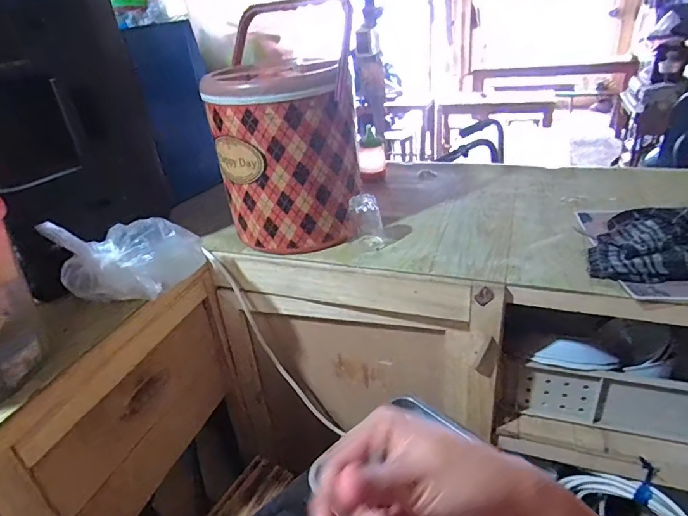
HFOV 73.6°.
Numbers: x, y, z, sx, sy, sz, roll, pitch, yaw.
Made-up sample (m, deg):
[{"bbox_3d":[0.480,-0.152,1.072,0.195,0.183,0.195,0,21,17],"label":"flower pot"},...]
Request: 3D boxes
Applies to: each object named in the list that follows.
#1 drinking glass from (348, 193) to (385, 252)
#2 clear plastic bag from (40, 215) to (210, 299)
[{"bbox_3d":[0.042,-0.066,0.869,0.063,0.099,0.061,-4,32,3],"label":"drinking glass"},{"bbox_3d":[-0.345,0.003,0.763,0.217,0.137,0.113,-21,35,-23],"label":"clear plastic bag"}]

